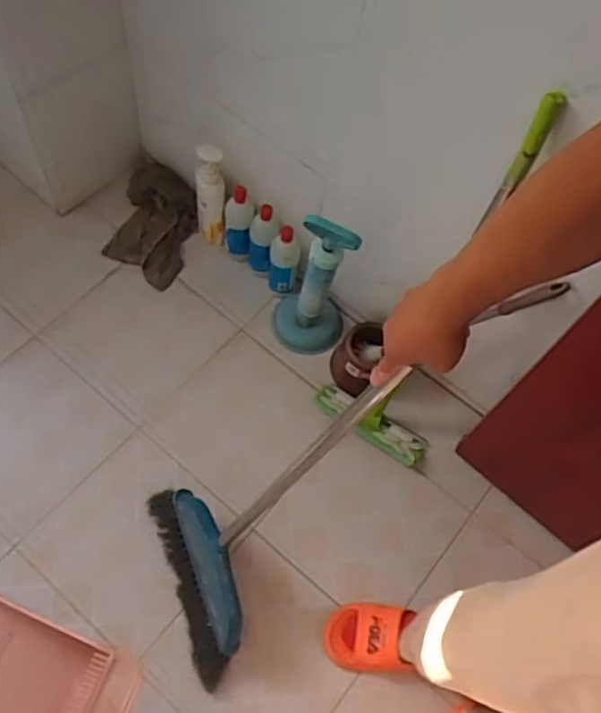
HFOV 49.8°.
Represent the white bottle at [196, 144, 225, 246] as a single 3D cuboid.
[{"bbox_3d":[-0.206,-0.364,1.489,0.071,0.262,0.071,-10,63,-7],"label":"white bottle"}]

